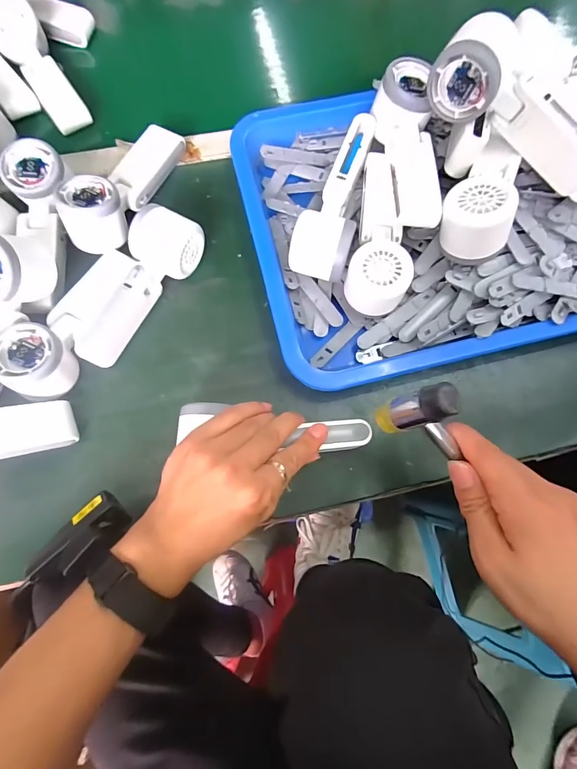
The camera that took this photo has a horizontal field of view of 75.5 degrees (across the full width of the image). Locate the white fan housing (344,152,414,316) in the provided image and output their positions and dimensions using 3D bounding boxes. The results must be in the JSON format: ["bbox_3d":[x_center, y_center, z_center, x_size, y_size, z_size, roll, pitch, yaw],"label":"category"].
[{"bbox_3d":[0.090,-0.142,0.365,0.054,0.054,0.160,11,74,2],"label":"white fan housing"}]

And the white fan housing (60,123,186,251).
[{"bbox_3d":[-0.171,-0.212,0.383,0.054,0.047,0.160,21,75,4],"label":"white fan housing"}]

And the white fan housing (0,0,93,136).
[{"bbox_3d":[-0.289,-0.366,0.429,0.057,0.041,0.150,-31,96,-10],"label":"white fan housing"}]

